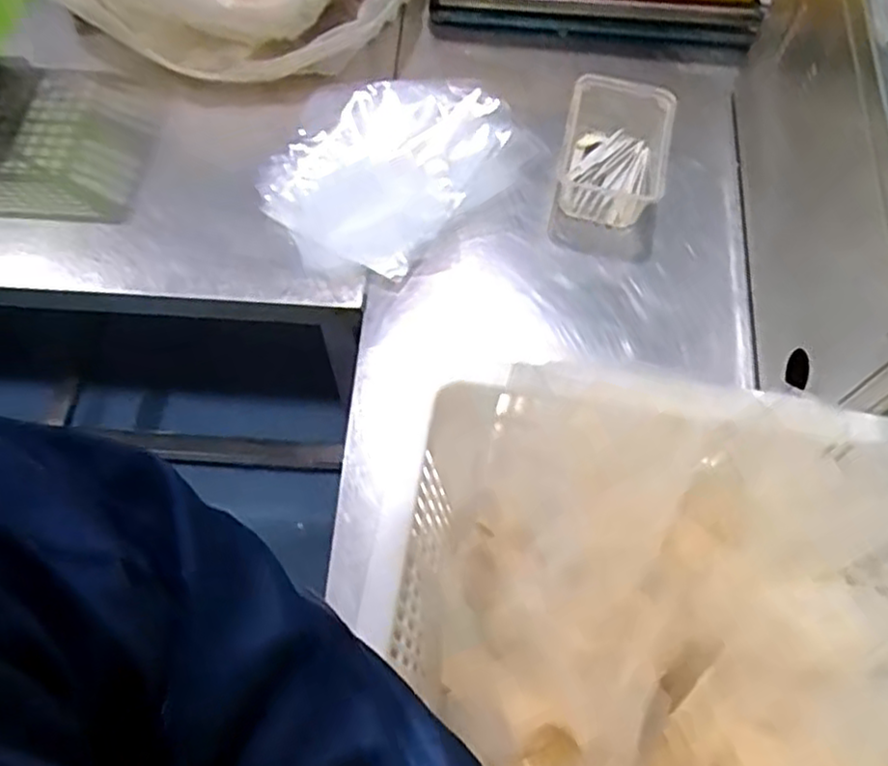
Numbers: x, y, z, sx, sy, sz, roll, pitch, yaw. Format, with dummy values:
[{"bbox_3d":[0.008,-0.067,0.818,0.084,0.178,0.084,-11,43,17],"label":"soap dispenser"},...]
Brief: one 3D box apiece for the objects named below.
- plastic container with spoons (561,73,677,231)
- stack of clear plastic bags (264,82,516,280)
[{"bbox_3d":[0.200,-0.265,0.840,0.122,0.088,0.158,10,63,5],"label":"plastic container with spoons"},{"bbox_3d":[-0.065,-0.251,0.847,0.234,0.063,0.307,29,66,14],"label":"stack of clear plastic bags"}]

